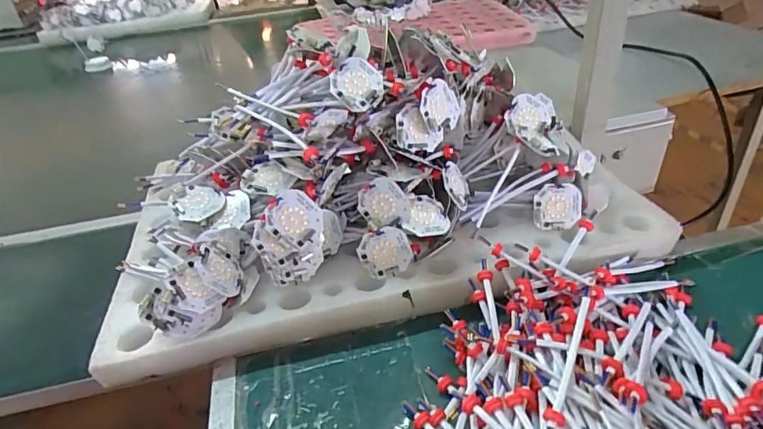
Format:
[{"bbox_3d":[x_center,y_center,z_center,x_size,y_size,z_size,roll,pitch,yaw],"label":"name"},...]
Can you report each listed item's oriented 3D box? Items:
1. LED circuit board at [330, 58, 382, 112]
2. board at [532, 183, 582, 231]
[{"bbox_3d":[-0.021,-0.121,0.436,0.046,0.046,0.008,-47,3,-12],"label":"LED circuit board"},{"bbox_3d":[0.179,-0.007,0.475,0.047,0.046,0.004,-3,8,0],"label":"board"}]

